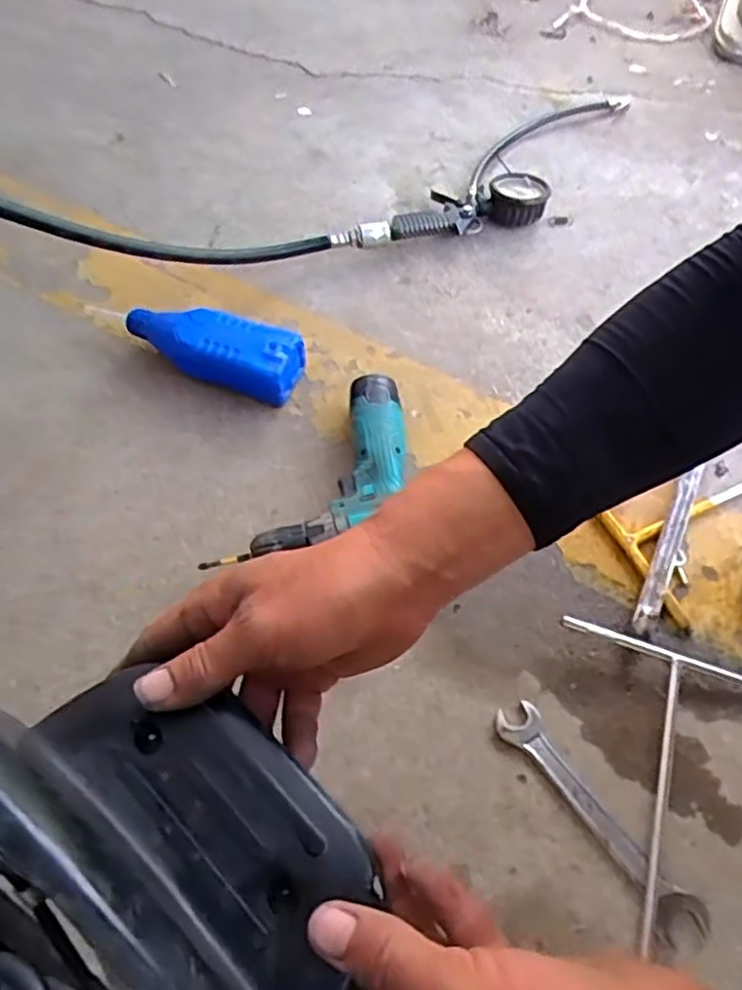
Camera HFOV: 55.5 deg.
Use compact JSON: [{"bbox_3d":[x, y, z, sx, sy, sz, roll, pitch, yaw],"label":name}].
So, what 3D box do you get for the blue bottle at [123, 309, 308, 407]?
[{"bbox_3d":[-0.164,-0.153,0.727,0.186,0.055,0.061,19,60,11],"label":"blue bottle"}]

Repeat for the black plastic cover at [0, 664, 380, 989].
[{"bbox_3d":[-0.071,0.121,0.264,0.192,0.066,0.086,38,65,20],"label":"black plastic cover"}]

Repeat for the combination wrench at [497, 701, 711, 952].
[{"bbox_3d":[0.167,0.237,0.523,0.036,0.009,0.189,-31,64,-18],"label":"combination wrench"}]

